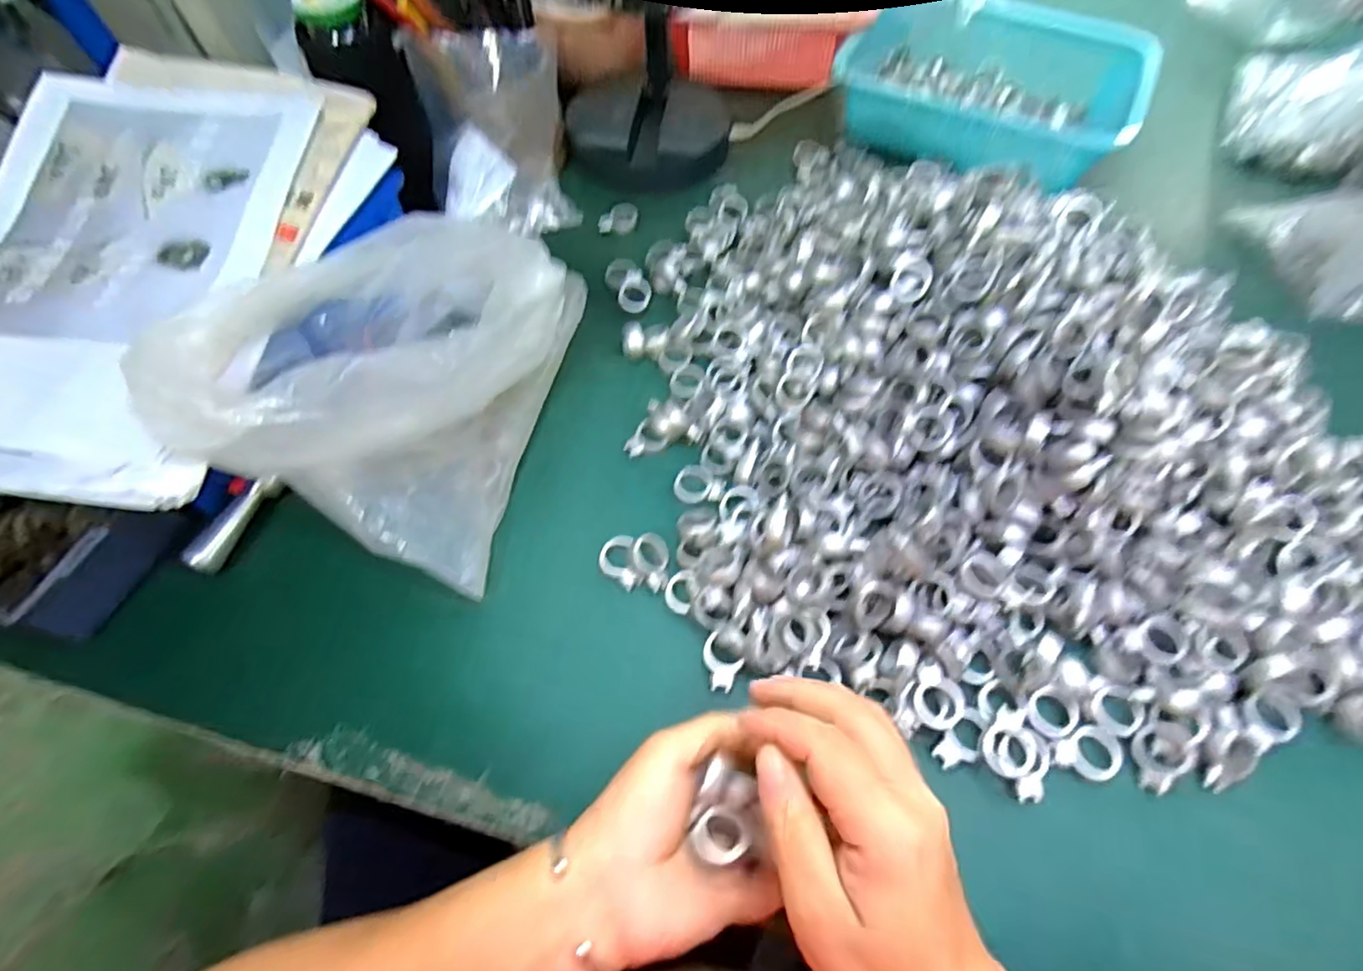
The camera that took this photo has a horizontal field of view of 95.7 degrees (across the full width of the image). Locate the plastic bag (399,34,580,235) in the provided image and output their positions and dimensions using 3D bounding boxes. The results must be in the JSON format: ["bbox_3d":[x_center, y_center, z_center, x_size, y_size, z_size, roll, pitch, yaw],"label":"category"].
[{"bbox_3d":[-0.155,-0.299,0.523,0.128,0.133,0.099,-15,63,-5],"label":"plastic bag"}]

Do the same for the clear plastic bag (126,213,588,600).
[{"bbox_3d":[-0.170,-0.087,0.406,0.177,0.127,0.258,15,64,10],"label":"clear plastic bag"}]

